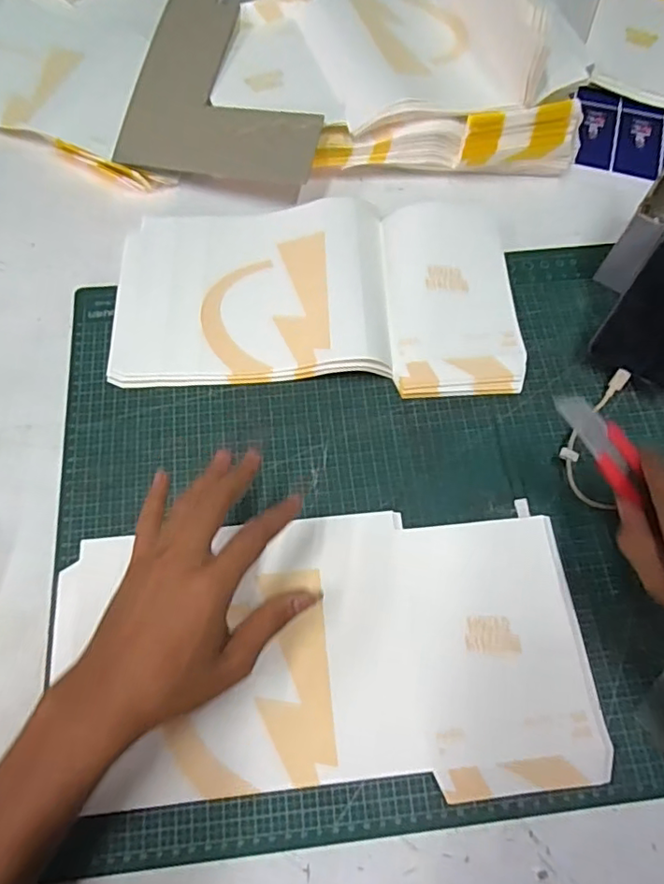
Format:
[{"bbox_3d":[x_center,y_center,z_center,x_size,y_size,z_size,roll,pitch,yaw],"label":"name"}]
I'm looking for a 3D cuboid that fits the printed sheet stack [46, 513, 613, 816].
[{"bbox_3d":[-0.008,0.144,0.390,0.365,0.011,0.179,-1,67,-1],"label":"printed sheet stack"}]

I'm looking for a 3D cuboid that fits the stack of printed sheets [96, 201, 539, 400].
[{"bbox_3d":[-0.015,-0.136,0.496,0.345,0.024,0.200,-1,67,-2],"label":"stack of printed sheets"}]

